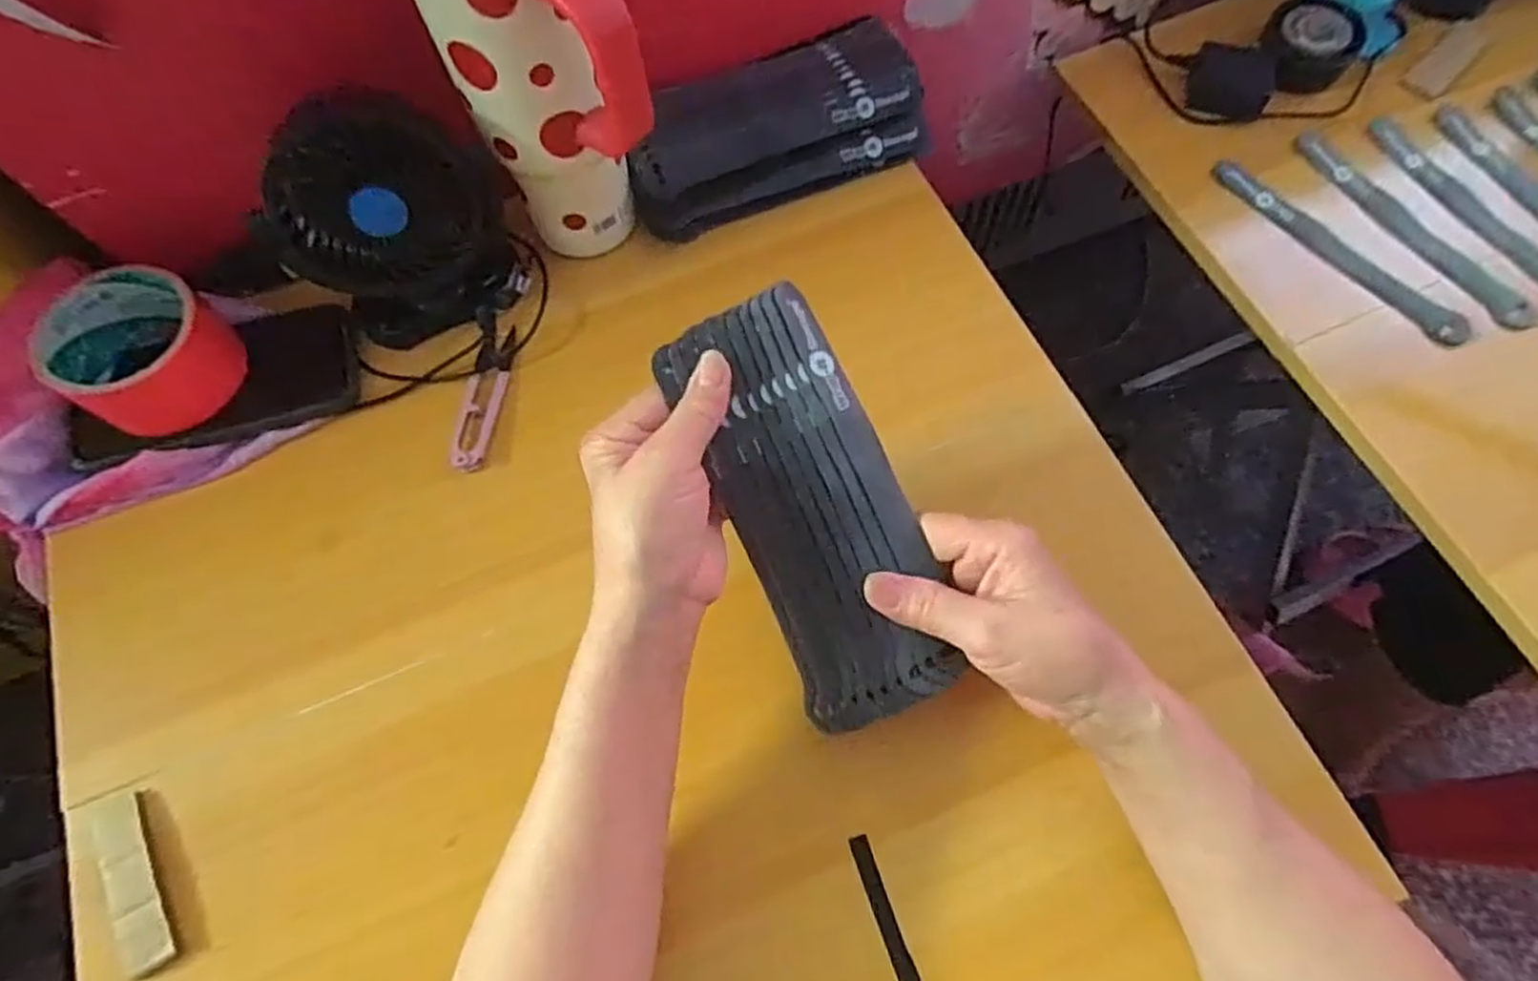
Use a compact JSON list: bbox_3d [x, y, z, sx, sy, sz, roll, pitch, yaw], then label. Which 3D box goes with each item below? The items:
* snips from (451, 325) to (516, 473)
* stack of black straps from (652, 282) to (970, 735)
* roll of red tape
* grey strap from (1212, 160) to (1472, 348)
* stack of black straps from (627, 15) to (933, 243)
[{"bbox_3d":[-0.175,-0.058,0.468,0.024,0.008,0.099,0,68,2],"label":"snips"},{"bbox_3d":[0.021,0.009,0.355,0.084,0.024,0.199,-19,91,-6],"label":"stack of black straps"},{"bbox_3d":[-0.359,-0.082,0.437,0.091,0.053,0.084,-1,68,2],"label":"roll of red tape"},{"bbox_3d":[0.398,-0.171,0.534,0.019,0.009,0.198,-36,71,-12],"label":"grey strap"},{"bbox_3d":[0.002,-0.250,0.509,0.205,0.063,0.086,-21,68,-6],"label":"stack of black straps"}]

